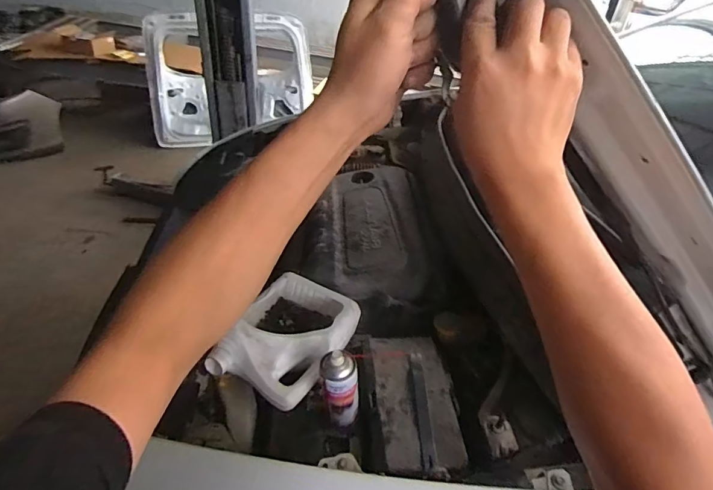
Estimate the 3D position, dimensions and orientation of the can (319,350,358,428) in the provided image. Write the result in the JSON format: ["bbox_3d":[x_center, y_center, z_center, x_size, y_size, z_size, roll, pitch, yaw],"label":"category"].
[{"bbox_3d":[-0.030,0.254,0.750,0.068,0.153,0.058,3,38,-1],"label":"can"}]

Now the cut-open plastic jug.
[{"bbox_3d":[-0.137,0.184,0.878,0.215,0.120,0.310,15,40,14],"label":"cut-open plastic jug"}]

